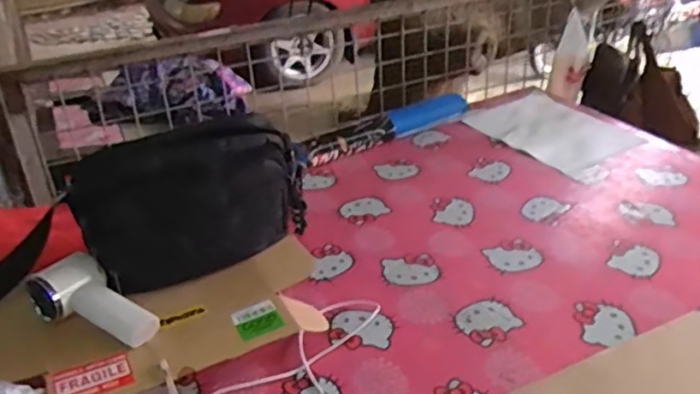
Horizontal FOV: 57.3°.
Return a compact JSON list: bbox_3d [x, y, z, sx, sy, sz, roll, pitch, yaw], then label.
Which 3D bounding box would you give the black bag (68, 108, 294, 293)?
[{"bbox_3d":[-0.196,0.004,0.804,0.277,0.181,0.084,-14,32,-18],"label":"black bag"}]

